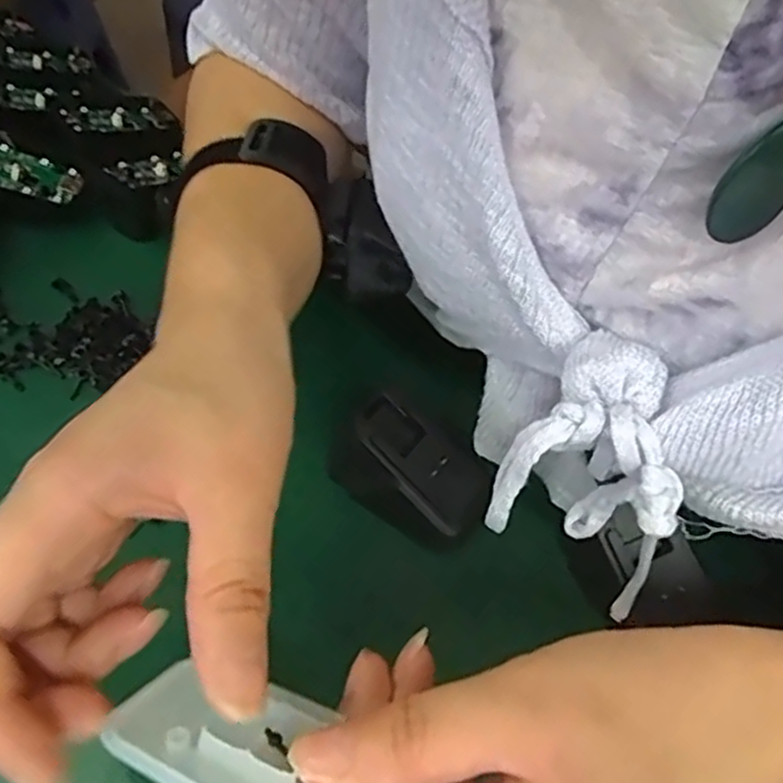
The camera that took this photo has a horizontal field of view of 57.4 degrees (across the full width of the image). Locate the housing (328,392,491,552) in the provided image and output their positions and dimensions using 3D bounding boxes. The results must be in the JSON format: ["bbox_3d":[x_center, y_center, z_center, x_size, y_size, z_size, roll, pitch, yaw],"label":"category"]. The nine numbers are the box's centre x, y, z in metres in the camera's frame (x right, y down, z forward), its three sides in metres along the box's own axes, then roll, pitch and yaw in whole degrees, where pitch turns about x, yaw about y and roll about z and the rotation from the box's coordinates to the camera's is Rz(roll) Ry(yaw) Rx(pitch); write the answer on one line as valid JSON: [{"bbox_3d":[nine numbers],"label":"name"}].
[{"bbox_3d":[0.006,0.035,0.299,0.061,0.024,0.040,37,77,13],"label":"housing"}]

